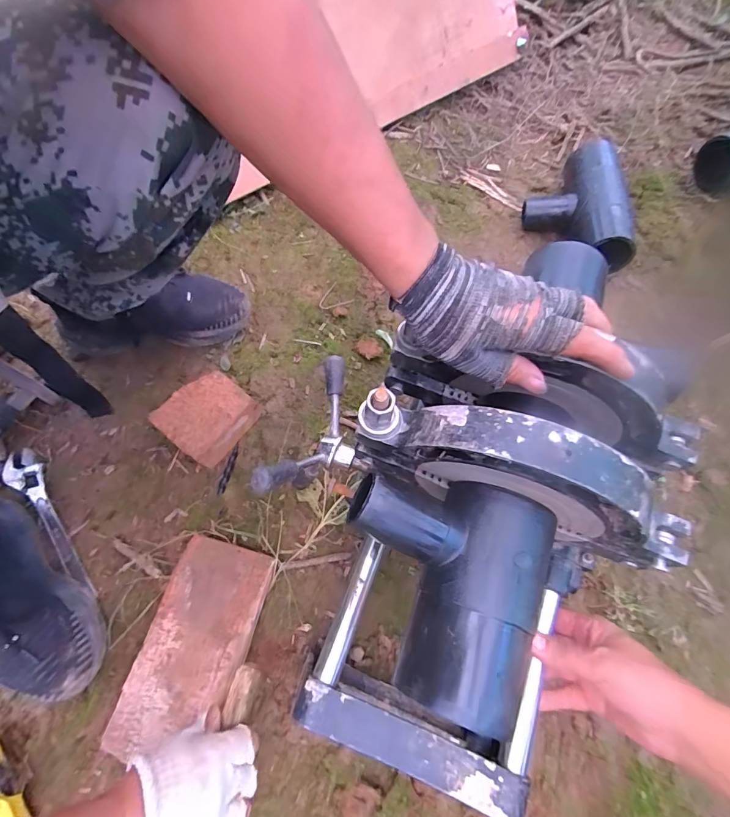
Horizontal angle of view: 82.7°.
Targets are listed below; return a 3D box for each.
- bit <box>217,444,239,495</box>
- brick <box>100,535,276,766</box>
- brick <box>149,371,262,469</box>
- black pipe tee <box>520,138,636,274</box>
[{"bbox_3d":[-0.195,0.087,0.594,0.013,0.013,0.071,18,70,4],"label":"bit"},{"bbox_3d":[-0.200,0.282,0.500,0.117,0.051,0.235,16,72,2],"label":"brick"},{"bbox_3d":[-0.222,0.012,0.593,0.105,0.066,0.113,36,72,10],"label":"brick"},{"bbox_3d":[0.361,-0.353,0.723,0.151,0.093,0.247,-5,69,-2],"label":"black pipe tee"}]

